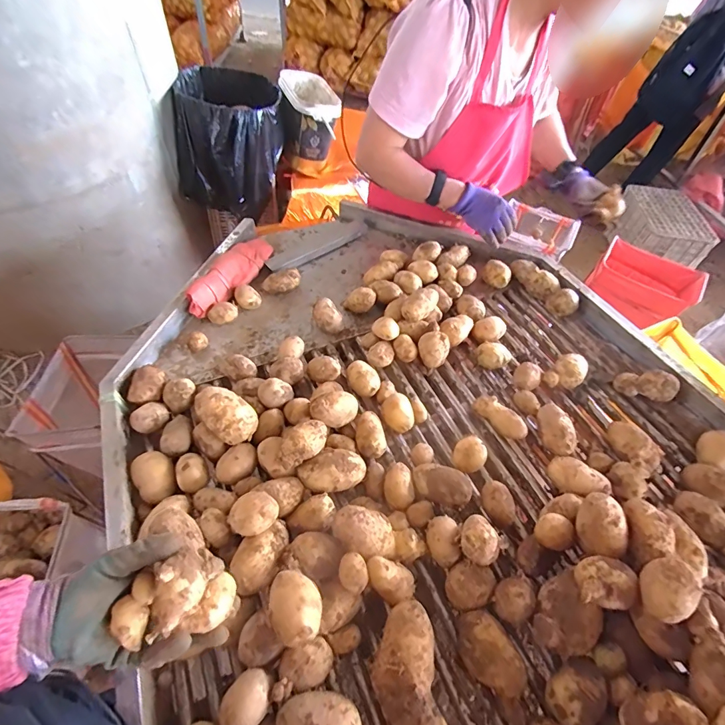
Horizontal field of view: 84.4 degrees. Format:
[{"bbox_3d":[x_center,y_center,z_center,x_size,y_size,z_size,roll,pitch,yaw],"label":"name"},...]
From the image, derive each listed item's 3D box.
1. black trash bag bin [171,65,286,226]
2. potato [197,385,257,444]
[{"bbox_3d":[-0.522,-0.884,1.626,0.399,0.381,0.449,3,53,-2],"label":"black trash bag bin"},{"bbox_3d":[-0.217,0.087,0.643,0.097,0.065,0.068,33,58,18],"label":"potato"}]

